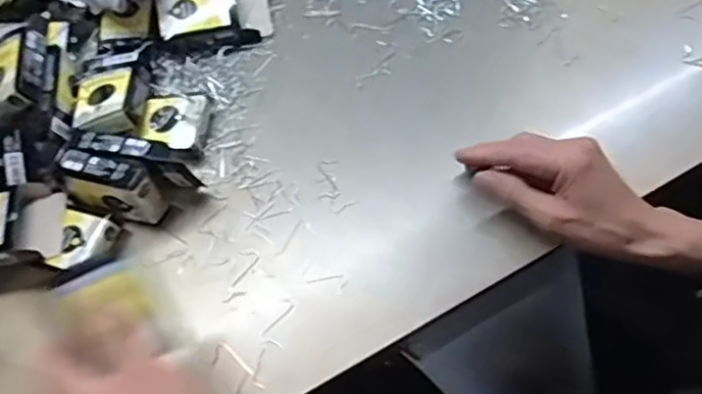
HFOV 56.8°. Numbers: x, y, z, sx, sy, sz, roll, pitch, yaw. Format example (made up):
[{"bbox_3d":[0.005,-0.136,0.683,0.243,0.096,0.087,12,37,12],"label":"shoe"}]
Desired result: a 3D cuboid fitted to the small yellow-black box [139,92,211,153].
[{"bbox_3d":[-0.148,-0.063,0.545,0.054,0.025,0.050,6,65,5],"label":"small yellow-black box"}]

